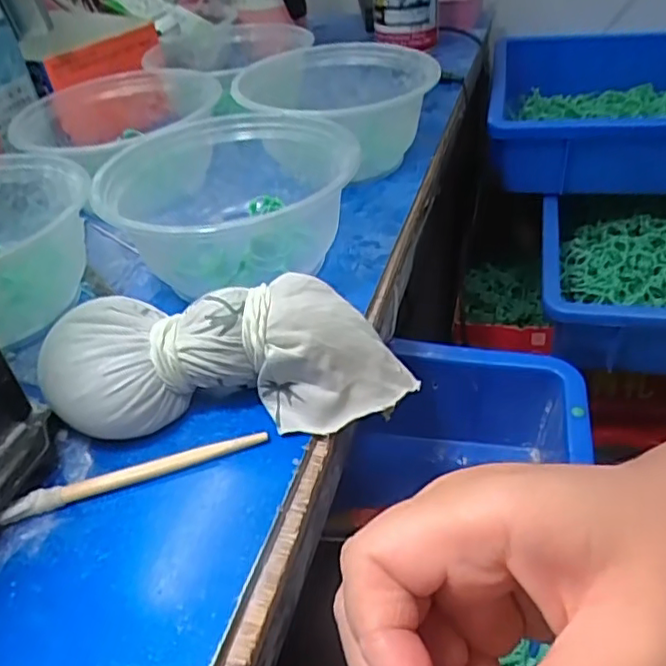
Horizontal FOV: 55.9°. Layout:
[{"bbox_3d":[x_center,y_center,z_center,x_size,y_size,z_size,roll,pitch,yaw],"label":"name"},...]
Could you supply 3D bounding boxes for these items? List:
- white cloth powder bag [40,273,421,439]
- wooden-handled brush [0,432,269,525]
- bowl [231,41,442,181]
[{"bbox_3d":[-0.040,0.008,0.261,0.143,0.049,0.061,-7,38,-1],"label":"white cloth powder bag"},{"bbox_3d":[-0.077,0.055,0.242,0.103,0.006,0.010,-17,40,-13],"label":"wooden-handled brush"},{"bbox_3d":[-0.001,-0.151,0.438,0.128,0.064,0.141,-29,45,-27],"label":"bowl"}]

